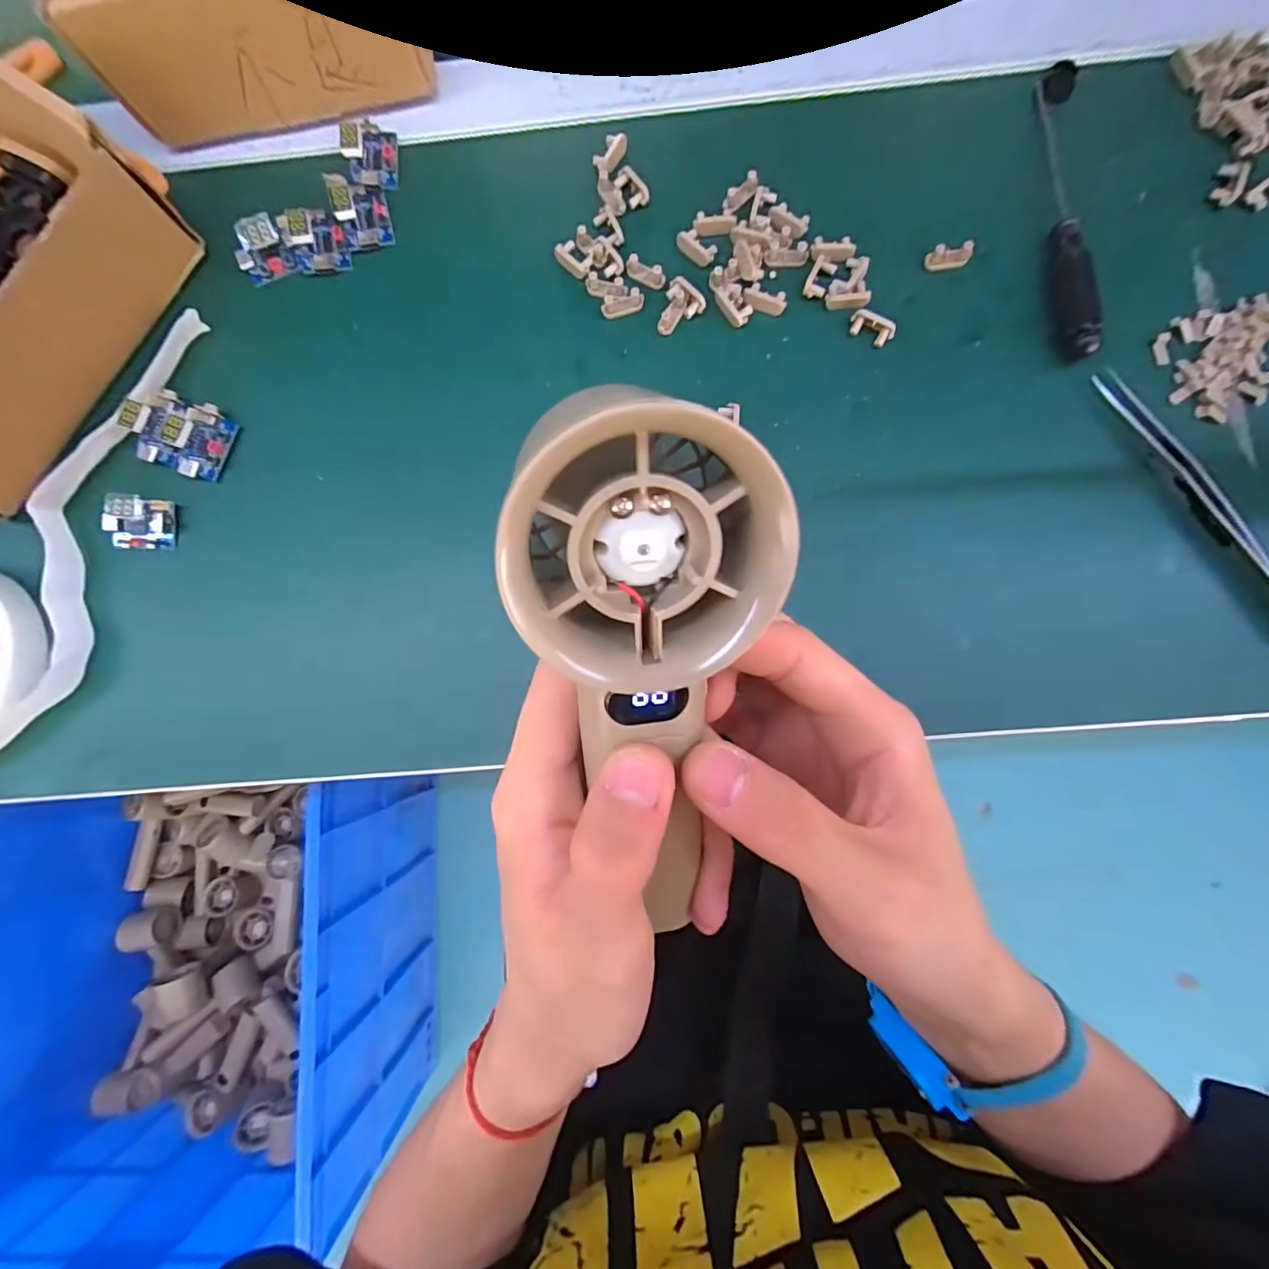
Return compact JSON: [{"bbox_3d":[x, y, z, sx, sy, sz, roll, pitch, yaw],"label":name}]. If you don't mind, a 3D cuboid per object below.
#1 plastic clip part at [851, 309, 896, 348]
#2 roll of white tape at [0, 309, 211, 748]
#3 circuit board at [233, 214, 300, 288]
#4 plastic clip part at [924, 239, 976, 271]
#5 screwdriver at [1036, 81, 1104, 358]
[{"bbox_3d":[0.105,-0.135,0.242,0.020,0.005,0.010,27,86,5],"label":"plastic clip part"},{"bbox_3d":[-0.283,-0.051,0.248,0.099,0.019,0.222,17,85,5],"label":"roll of white tape"},{"bbox_3d":[-0.174,-0.179,0.256,0.025,0.017,0.017,-19,83,1],"label":"circuit board"},{"bbox_3d":[0.140,-0.167,0.241,0.021,0.009,0.007,-4,83,2],"label":"plastic clip part"},{"bbox_3d":[0.185,-0.183,0.237,0.014,0.012,0.131,-3,83,2],"label":"screwdriver"}]

